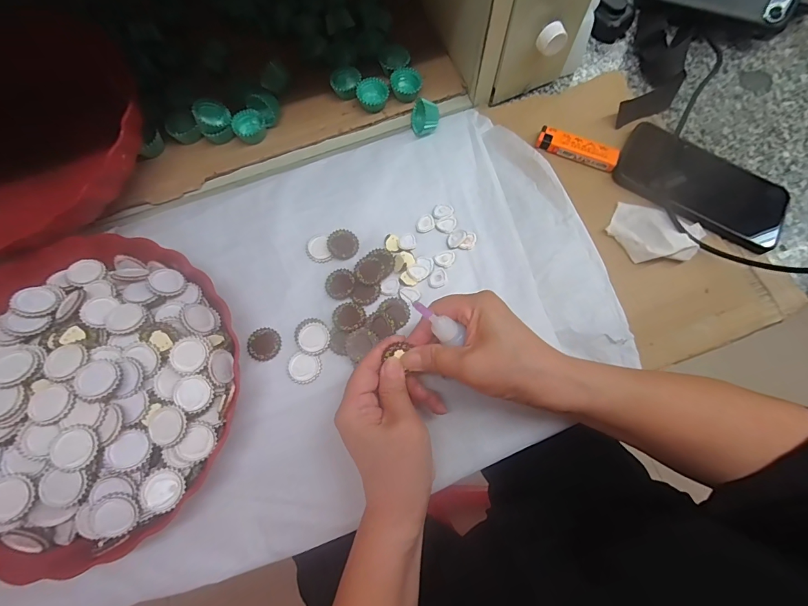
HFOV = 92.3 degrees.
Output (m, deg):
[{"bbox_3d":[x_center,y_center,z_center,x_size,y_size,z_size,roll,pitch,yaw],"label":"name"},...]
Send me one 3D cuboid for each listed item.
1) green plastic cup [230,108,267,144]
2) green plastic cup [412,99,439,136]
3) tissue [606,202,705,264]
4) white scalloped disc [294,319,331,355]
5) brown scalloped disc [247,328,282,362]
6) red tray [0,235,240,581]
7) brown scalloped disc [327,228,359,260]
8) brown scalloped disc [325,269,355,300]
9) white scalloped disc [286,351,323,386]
[{"bbox_3d":[-0.156,-0.179,0.393,0.031,0.015,0.030,0,73,-1],"label":"green plastic cup"},{"bbox_3d":[0.022,-0.190,0.396,0.027,0.028,0.032,2,73,0],"label":"green plastic cup"},{"bbox_3d":[0.237,-0.064,0.362,0.084,0.024,0.058,14,73,3],"label":"tissue"},{"bbox_3d":[-0.081,0.029,0.341,0.030,0.005,0.034,-38,77,-11],"label":"white scalloped disc"},{"bbox_3d":[-0.123,0.035,0.339,0.030,0.004,0.029,0,73,-1],"label":"brown scalloped disc"},{"bbox_3d":[-0.249,0.066,0.298,0.234,0.068,0.233,26,75,8],"label":"red tray"},{"bbox_3d":[-0.057,-0.056,0.364,0.028,0.006,0.030,0,73,-1],"label":"brown scalloped disc"},{"bbox_3d":[-0.058,-0.018,0.353,0.027,0.005,0.028,0,73,-1],"label":"brown scalloped disc"},{"bbox_3d":[-0.087,0.056,0.334,0.029,0.004,0.026,14,73,4],"label":"white scalloped disc"}]

